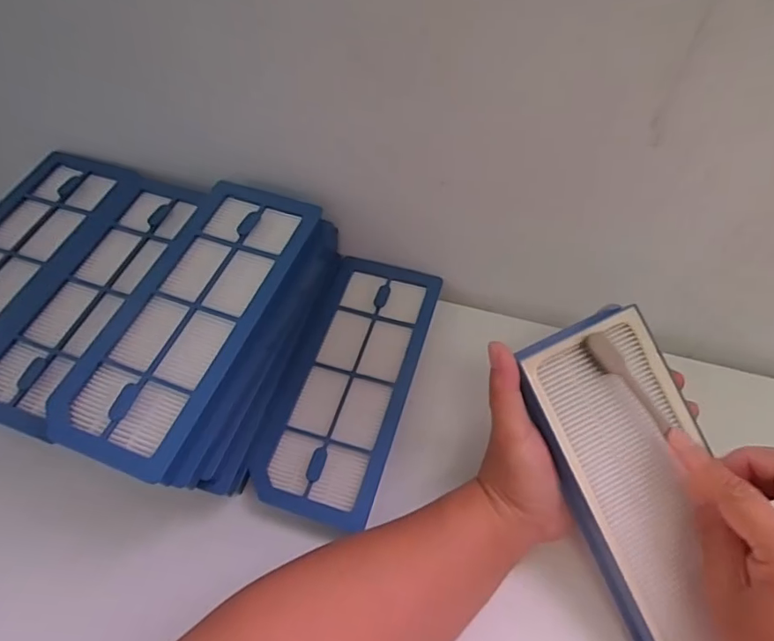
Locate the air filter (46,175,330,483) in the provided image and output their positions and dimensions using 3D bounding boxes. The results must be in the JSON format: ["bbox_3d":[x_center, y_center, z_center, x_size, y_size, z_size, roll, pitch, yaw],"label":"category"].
[{"bbox_3d":[-0.122,-0.004,0.326,0.085,0.028,0.200,17,59,13],"label":"air filter"}]

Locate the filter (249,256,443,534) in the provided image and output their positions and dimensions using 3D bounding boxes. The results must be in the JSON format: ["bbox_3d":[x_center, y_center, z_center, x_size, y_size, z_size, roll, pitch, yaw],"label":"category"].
[{"bbox_3d":[-0.025,0.041,0.378,0.083,0.014,0.204,14,59,11],"label":"filter"}]

